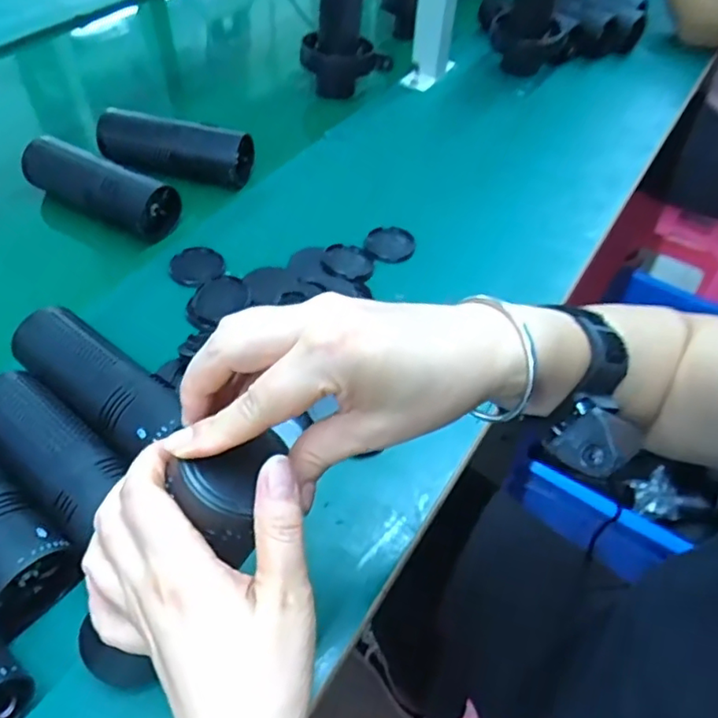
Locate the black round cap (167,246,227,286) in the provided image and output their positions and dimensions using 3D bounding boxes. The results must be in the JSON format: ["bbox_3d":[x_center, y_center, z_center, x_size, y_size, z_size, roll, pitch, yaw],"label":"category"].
[{"bbox_3d":[-0.152,-0.087,0.556,0.047,0.009,0.047,2,51,-2],"label":"black round cap"}]

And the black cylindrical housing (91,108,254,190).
[{"bbox_3d":[-0.200,-0.231,0.647,0.163,0.046,0.046,12,51,6],"label":"black cylindrical housing"}]

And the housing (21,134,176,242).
[{"bbox_3d":[-0.261,-0.171,0.595,0.164,0.050,0.044,24,53,15],"label":"housing"}]

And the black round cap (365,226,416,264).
[{"bbox_3d":[0.031,-0.115,0.596,0.048,0.007,0.050,2,51,-2],"label":"black round cap"}]

